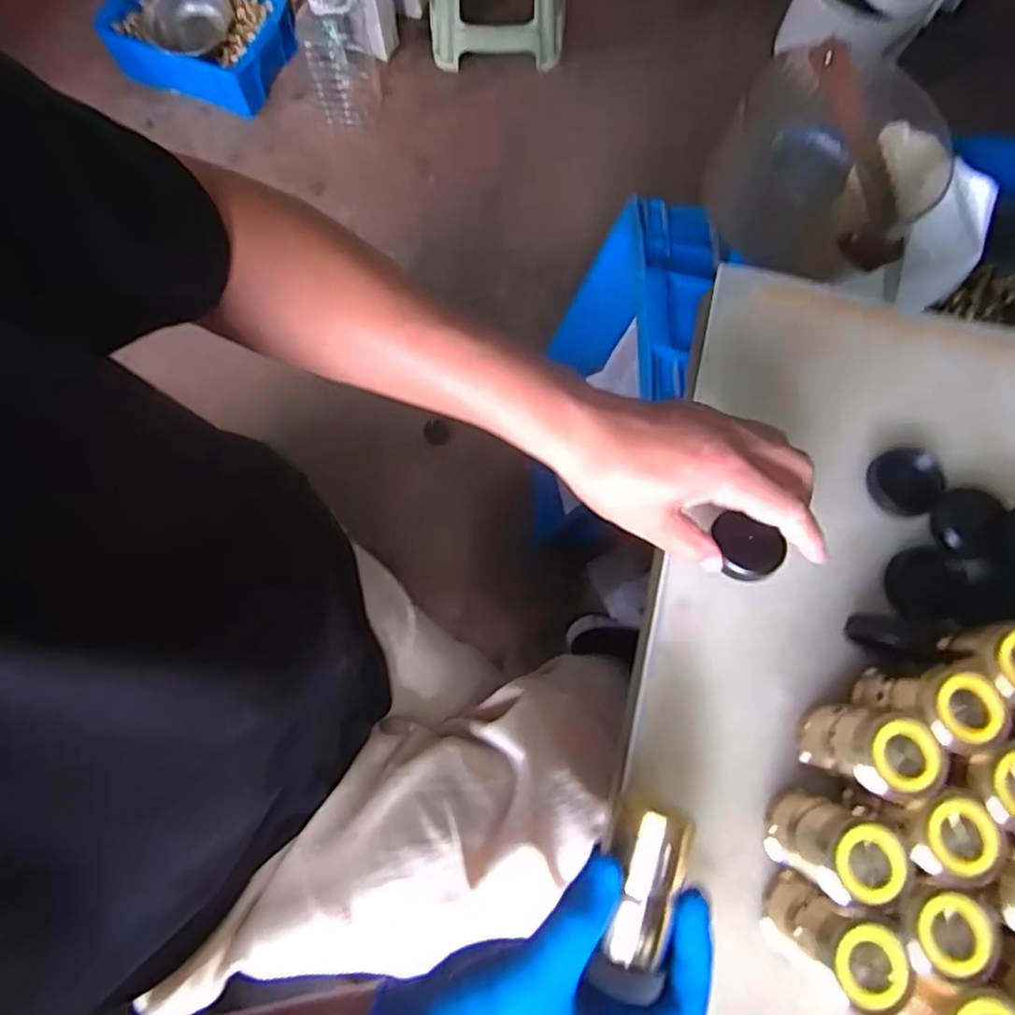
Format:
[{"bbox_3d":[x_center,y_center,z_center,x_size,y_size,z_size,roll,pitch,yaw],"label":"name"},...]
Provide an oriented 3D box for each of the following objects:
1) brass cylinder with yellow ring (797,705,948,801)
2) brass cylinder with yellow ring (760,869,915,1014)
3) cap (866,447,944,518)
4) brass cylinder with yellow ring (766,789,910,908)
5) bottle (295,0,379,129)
[{"bbox_3d":[0.188,0.128,0.335,0.036,0.079,0.037,7,76,1],"label":"brass cylinder with yellow ring"},{"bbox_3d":[0.157,0.214,0.313,0.037,0.083,0.036,0,76,-1],"label":"brass cylinder with yellow ring"},{"bbox_3d":[0.253,-0.016,0.398,0.040,0.012,0.042,0,76,-1],"label":"cap"},{"bbox_3d":[0.163,0.173,0.321,0.038,0.078,0.038,0,76,-1],"label":"brass cylinder with yellow ring"},{"bbox_3d":[-0.366,-0.994,1.346,0.148,0.285,0.170,-15,76,-4],"label":"bottle"}]

